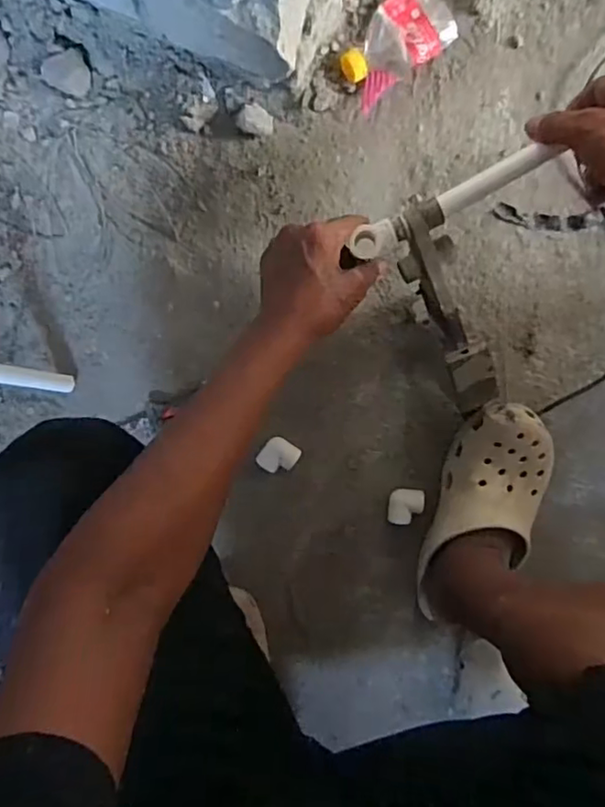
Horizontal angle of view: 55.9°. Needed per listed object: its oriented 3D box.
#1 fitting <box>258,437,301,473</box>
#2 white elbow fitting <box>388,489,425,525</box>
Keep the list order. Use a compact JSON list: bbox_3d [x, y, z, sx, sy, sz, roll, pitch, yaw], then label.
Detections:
[{"bbox_3d":[-0.029,0.063,0.702,0.044,0.035,0.049,32,97,-4],"label":"fitting"},{"bbox_3d":[0.127,0.127,0.701,0.042,0.021,0.046,4,98,2],"label":"white elbow fitting"}]

